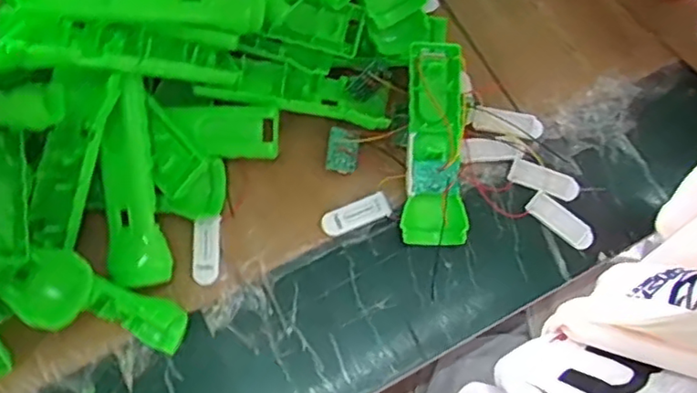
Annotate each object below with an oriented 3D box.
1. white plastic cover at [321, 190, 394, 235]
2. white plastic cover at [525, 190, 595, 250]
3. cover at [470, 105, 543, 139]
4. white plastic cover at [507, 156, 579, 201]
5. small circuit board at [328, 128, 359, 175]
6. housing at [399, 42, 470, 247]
[{"bbox_3d":[0.006,0.014,0.511,0.057,0.009,0.022,-21,70,-7],"label":"white plastic cover"},{"bbox_3d":[0.176,0.020,0.512,0.058,0.004,0.021,40,94,11],"label":"white plastic cover"},{"bbox_3d":[0.136,-0.064,0.531,0.062,0.017,0.023,15,70,7],"label":"cover"},{"bbox_3d":[0.165,-0.014,0.522,0.058,0.010,0.022,21,71,9],"label":"white plastic cover"},{"bbox_3d":[-0.004,-0.038,0.520,0.025,0.004,0.036,12,96,-7],"label":"small circuit board"},{"bbox_3d":[0.073,-0.043,0.506,0.049,0.038,0.163,2,84,2],"label":"housing"}]

